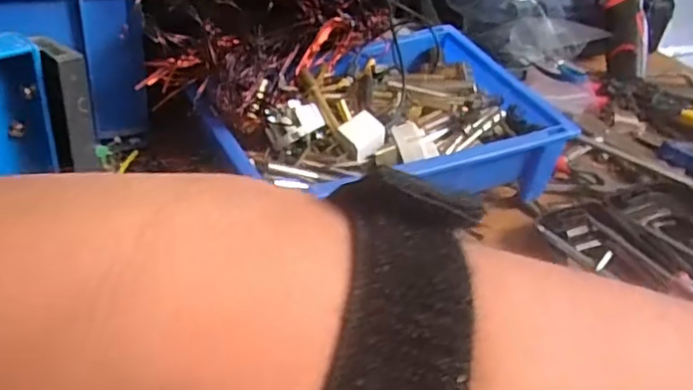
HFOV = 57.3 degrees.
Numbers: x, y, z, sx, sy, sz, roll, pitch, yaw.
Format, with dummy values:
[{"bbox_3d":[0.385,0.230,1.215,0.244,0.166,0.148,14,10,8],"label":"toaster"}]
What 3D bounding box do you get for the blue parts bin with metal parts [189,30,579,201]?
[{"bbox_3d":[0.033,-0.055,0.584,0.304,0.087,0.208,-17,42,-30],"label":"blue parts bin with metal parts"}]

